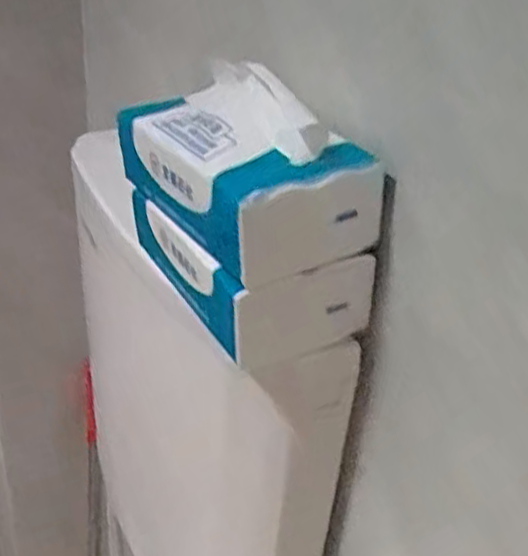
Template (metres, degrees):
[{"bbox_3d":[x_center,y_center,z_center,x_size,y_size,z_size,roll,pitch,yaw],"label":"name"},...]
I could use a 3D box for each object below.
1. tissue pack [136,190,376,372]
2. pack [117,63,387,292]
[{"bbox_3d":[-0.013,-0.013,0.469,0.096,0.057,0.153,-12,34,-25],"label":"tissue pack"},{"bbox_3d":[-0.015,-0.074,0.432,0.091,0.084,0.159,-15,36,-29],"label":"pack"}]

